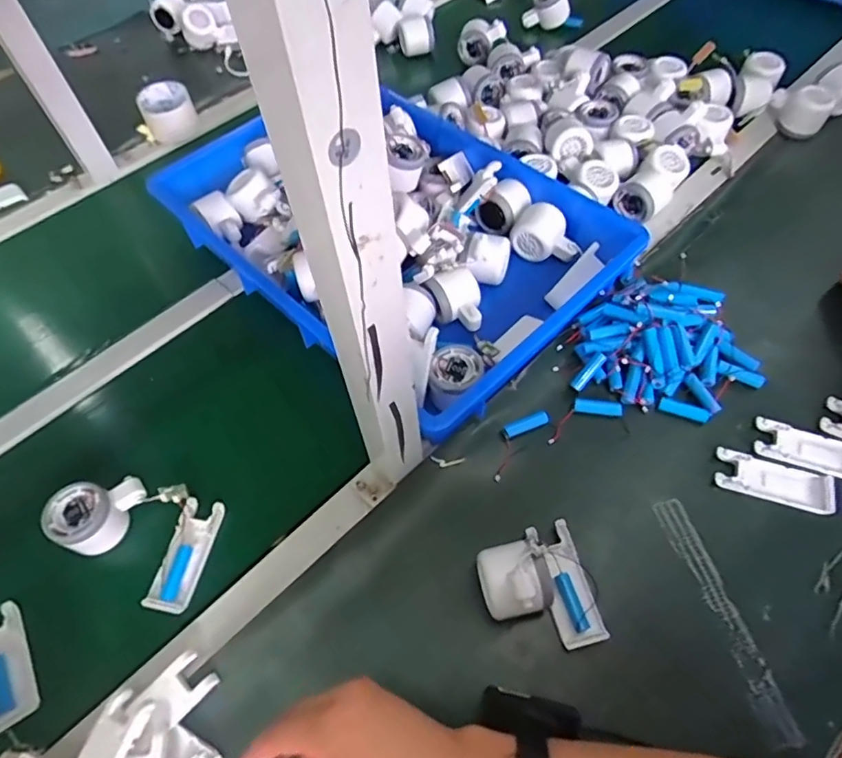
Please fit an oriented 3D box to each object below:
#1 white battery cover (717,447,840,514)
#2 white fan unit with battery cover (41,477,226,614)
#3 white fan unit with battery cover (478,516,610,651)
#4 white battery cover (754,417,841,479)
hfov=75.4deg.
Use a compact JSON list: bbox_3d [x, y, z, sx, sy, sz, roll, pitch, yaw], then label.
[{"bbox_3d":[0.343,0.099,0.529,0.105,0.010,0.040,14,60,13],"label":"white battery cover"},{"bbox_3d":[-0.280,0.147,0.516,0.147,0.040,0.104,8,59,9],"label":"white fan unit with battery cover"},{"bbox_3d":[0.101,0.170,0.457,0.097,0.080,0.100,-12,58,-4],"label":"white fan unit with battery cover"},{"bbox_3d":[0.391,0.071,0.543,0.104,0.010,0.041,16,60,14],"label":"white battery cover"}]

